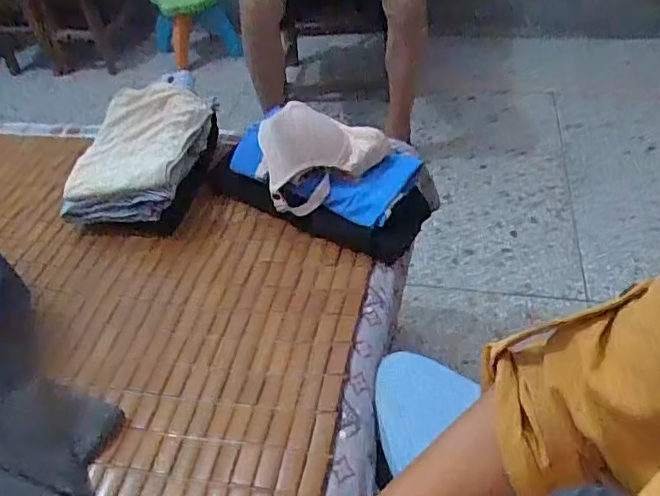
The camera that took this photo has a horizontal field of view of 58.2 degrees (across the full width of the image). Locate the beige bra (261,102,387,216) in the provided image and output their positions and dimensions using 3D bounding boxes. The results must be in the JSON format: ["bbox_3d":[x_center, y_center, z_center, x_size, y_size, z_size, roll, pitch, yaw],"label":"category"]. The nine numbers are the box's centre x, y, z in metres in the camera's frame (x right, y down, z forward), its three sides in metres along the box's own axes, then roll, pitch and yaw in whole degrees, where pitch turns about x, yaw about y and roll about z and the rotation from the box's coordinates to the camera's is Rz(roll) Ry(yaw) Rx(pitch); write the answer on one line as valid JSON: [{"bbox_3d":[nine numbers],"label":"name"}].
[{"bbox_3d":[-0.006,-0.114,0.782,0.168,0.116,0.120,-3,44,3],"label":"beige bra"}]

